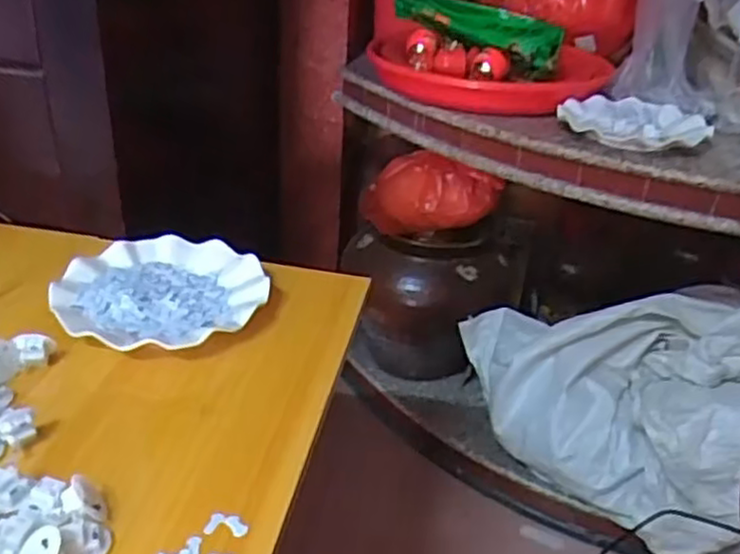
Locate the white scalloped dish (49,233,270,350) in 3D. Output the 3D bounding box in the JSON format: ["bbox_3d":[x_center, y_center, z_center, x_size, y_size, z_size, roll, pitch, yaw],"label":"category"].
[{"bbox_3d":[-0.189,0.016,0.656,0.182,0.027,0.173,3,29,-2],"label":"white scalloped dish"}]

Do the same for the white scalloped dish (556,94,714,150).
[{"bbox_3d":[0.331,-0.196,0.901,0.175,0.023,0.142,15,31,18],"label":"white scalloped dish"}]

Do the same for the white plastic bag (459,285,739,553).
[{"bbox_3d":[0.365,0.171,1.020,0.472,0.262,0.284,10,30,10],"label":"white plastic bag"}]

